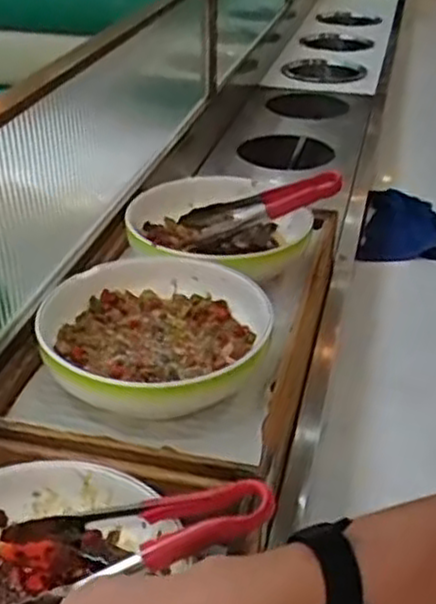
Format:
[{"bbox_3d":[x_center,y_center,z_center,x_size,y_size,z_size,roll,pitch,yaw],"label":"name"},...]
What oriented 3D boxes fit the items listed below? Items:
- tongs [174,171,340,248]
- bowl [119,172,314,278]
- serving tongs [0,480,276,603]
[{"bbox_3d":[0.062,-0.125,1.047,0.225,0.045,0.072,-17,32,10],"label":"tongs"},{"bbox_3d":[-0.007,-0.089,1.025,0.247,0.076,0.250,1,33,-1],"label":"bowl"},{"bbox_3d":[-0.066,0.204,0.618,0.235,0.049,0.105,-20,32,10],"label":"serving tongs"}]

